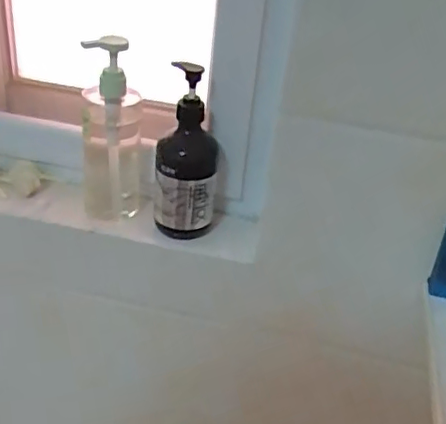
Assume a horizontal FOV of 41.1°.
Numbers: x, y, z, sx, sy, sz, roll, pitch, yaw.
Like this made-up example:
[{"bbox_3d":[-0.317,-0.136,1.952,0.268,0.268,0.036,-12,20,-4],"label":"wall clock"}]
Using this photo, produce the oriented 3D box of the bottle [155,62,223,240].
[{"bbox_3d":[-0.038,-0.071,0.693,0.077,0.200,0.077,5,34,-2],"label":"bottle"}]

